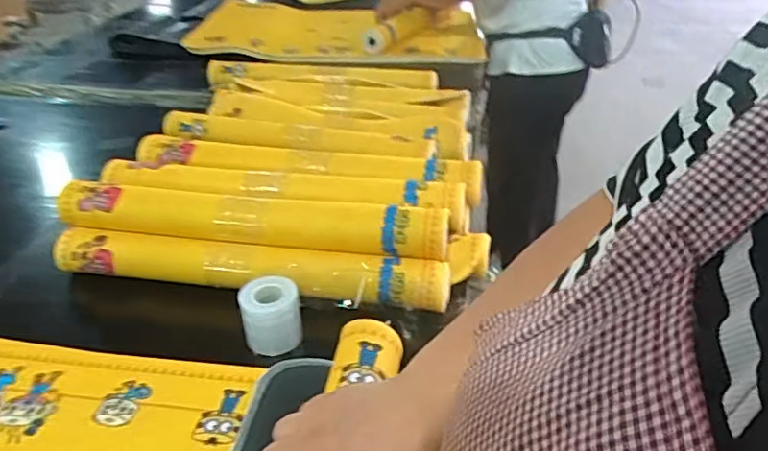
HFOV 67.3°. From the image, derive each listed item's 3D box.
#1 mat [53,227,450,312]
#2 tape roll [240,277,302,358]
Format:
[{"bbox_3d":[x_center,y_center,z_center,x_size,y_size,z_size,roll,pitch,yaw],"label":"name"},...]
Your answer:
[{"bbox_3d":[-0.176,0.053,0.730,0.508,0.049,0.045,5,33,9],"label":"mat"},{"bbox_3d":[-0.127,0.102,0.657,0.064,0.066,0.055,-7,34,-10],"label":"tape roll"}]

